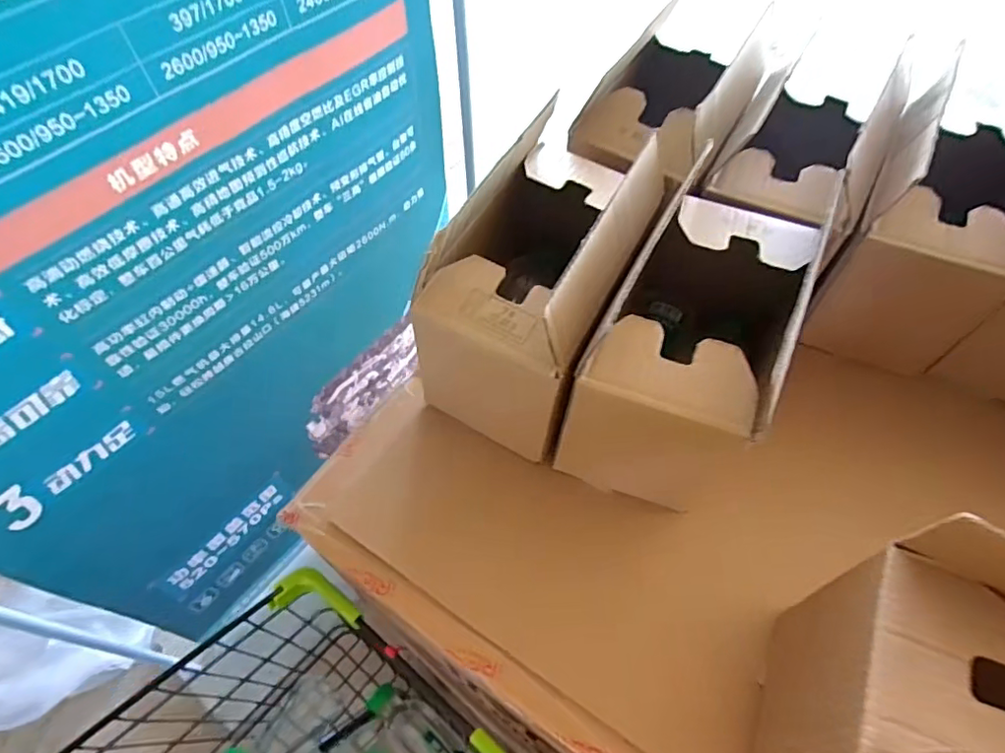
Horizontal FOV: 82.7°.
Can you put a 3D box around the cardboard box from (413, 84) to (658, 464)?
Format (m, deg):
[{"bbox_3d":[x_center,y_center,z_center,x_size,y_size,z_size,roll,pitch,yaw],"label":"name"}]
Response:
[{"bbox_3d":[0.039,-0.083,0.514,0.131,0.200,0.229,24,60,15],"label":"cardboard box"}]

